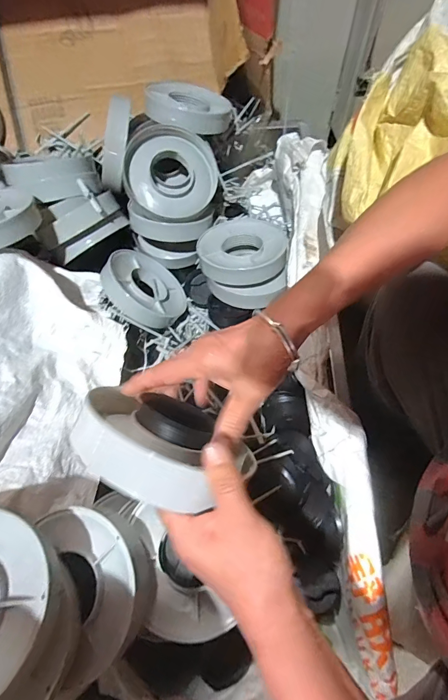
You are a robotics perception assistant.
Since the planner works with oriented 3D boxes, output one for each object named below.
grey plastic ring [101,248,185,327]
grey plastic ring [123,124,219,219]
[{"bbox_3d":[-0.140,-0.113,0.658,0.148,0.031,0.144,26,42,-26],"label":"grey plastic ring"},{"bbox_3d":[-0.094,-0.304,0.648,0.154,0.043,0.146,5,95,-17],"label":"grey plastic ring"}]

